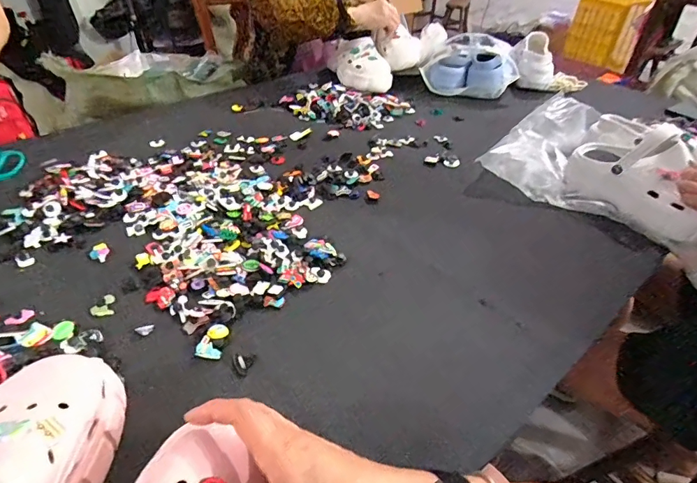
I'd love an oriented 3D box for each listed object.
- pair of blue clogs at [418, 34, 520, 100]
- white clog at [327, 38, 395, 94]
[{"bbox_3d":[0.328,-0.464,1.120,0.230,0.122,0.156,17,42,16],"label":"pair of blue clogs"},{"bbox_3d":[0.032,-0.469,1.110,0.119,0.082,0.201,-19,45,-24],"label":"white clog"}]

